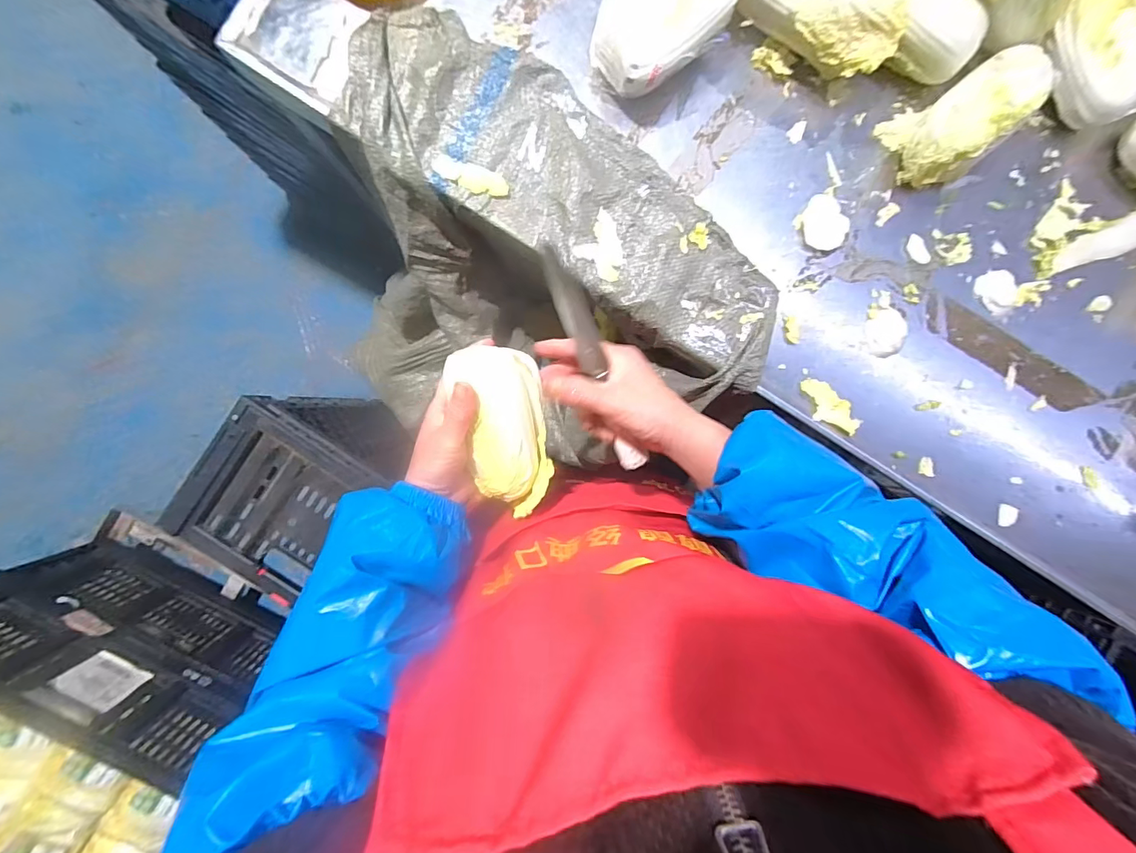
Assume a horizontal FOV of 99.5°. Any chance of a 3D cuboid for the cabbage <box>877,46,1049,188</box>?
[{"bbox_3d":[0.393,-0.298,0.466,0.135,0.071,0.082,-28,95,-2],"label":"cabbage"}]

